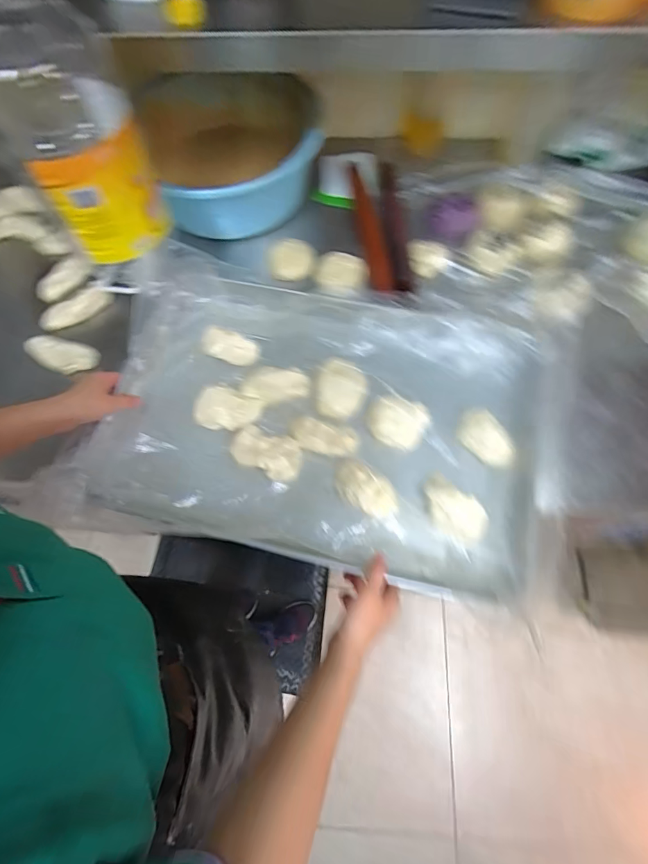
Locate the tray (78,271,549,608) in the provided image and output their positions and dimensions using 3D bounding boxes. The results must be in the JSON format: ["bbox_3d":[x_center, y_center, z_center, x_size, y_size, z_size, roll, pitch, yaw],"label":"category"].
[{"bbox_3d":[-0.008,-0.027,0.576,0.600,0.054,0.400,11,68,6],"label":"tray"}]

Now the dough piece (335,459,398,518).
[{"bbox_3d":[0.056,0.077,0.532,0.093,0.016,0.055,33,72,14],"label":"dough piece"}]

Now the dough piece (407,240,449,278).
[{"bbox_3d":[0.180,-0.306,0.702,0.070,0.031,0.051,22,69,10],"label":"dough piece"}]

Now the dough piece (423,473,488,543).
[{"bbox_3d":[0.168,0.101,0.517,0.088,0.019,0.062,37,73,15],"label":"dough piece"}]

